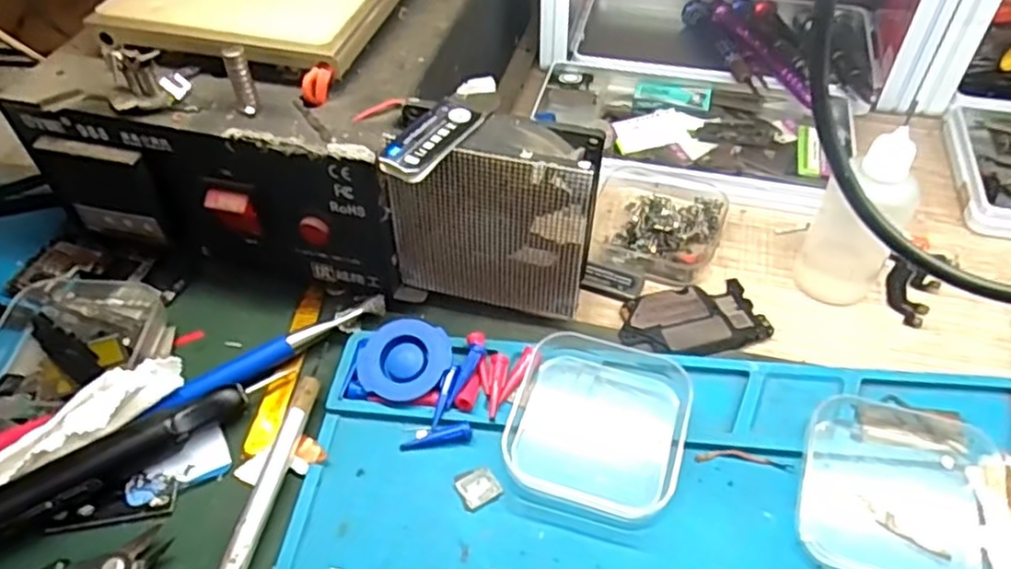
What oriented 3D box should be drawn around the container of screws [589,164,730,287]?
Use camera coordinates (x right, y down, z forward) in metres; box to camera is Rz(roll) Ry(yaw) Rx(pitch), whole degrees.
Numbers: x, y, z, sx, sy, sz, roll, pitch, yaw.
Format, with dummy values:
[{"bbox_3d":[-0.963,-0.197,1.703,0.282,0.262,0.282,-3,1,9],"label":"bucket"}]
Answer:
[{"bbox_3d":[0.074,-0.034,0.343,0.062,0.019,0.064,17,51,16],"label":"container of screws"}]

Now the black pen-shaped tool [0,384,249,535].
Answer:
[{"bbox_3d":[-0.156,0.069,0.254,0.122,0.016,0.018,-29,54,-22],"label":"black pen-shaped tool"}]

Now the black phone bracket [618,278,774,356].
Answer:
[{"bbox_3d":[0.083,0.016,0.310,0.063,0.006,0.038,-15,49,-12],"label":"black phone bracket"}]

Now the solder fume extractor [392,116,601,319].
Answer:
[{"bbox_3d":[-0.004,-0.027,0.289,0.080,0.084,0.027,10,49,10],"label":"solder fume extractor"}]

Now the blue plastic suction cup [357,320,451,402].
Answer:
[{"bbox_3d":[-0.041,0.031,0.286,0.036,0.008,0.034,15,68,14],"label":"blue plastic suction cup"}]

